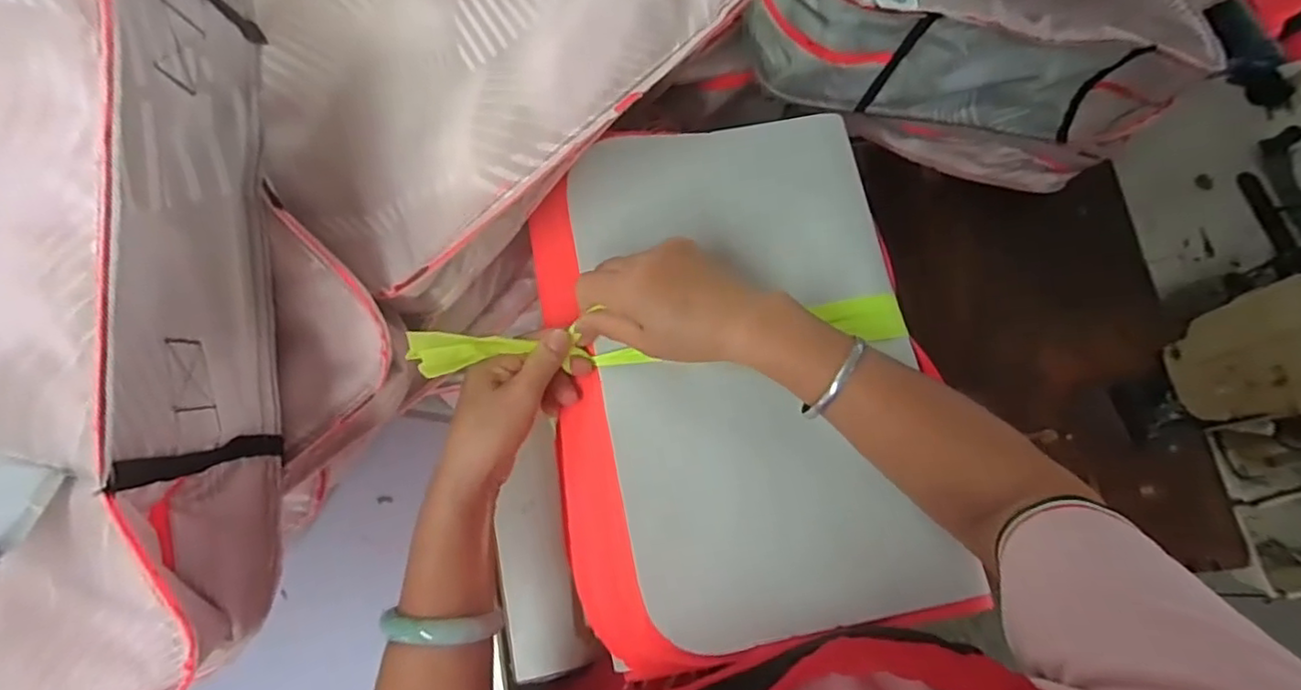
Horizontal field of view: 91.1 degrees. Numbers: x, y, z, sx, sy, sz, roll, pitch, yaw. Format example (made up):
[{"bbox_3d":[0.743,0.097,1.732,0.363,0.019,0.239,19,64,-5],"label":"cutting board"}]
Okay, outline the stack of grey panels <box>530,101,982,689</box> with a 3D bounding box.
[{"bbox_3d":[0.064,0.012,0.465,0.268,0.031,0.376,-9,71,-5],"label":"stack of grey panels"}]

